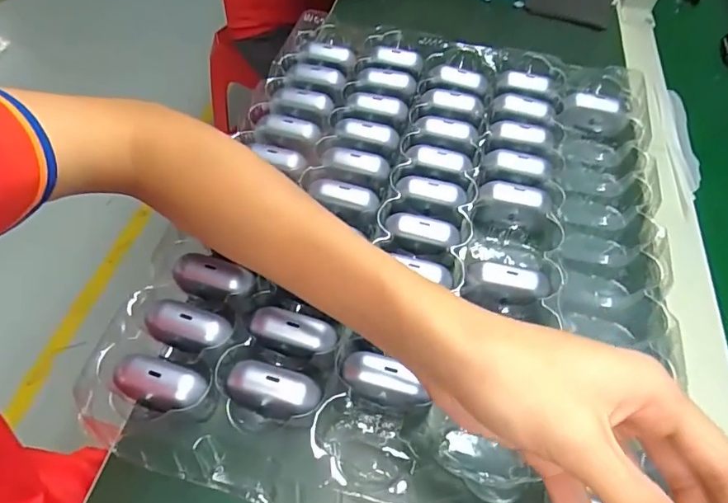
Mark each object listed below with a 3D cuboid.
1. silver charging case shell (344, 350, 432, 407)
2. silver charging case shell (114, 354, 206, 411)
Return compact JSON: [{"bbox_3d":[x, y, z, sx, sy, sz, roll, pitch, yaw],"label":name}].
[{"bbox_3d":[0.014,0.080,0.302,0.054,0.018,0.024,14,58,7],"label":"silver charging case shell"},{"bbox_3d":[-0.123,0.079,0.292,0.056,0.015,0.026,14,58,7],"label":"silver charging case shell"}]

